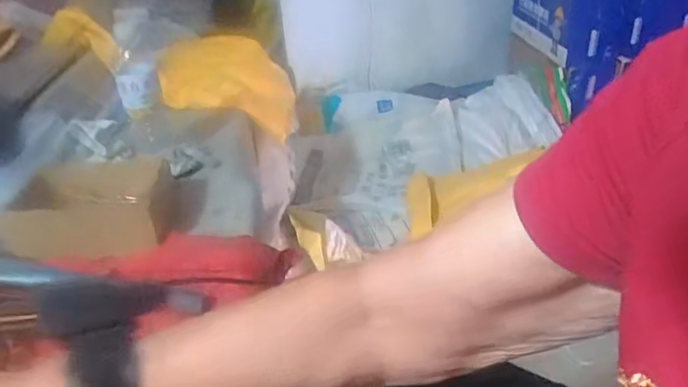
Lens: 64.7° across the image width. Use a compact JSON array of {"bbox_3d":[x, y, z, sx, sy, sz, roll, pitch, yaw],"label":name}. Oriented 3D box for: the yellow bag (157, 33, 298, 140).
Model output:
[{"bbox_3d":[-0.246,-0.223,1.198,0.297,0.207,0.113,-8,30,-17],"label":"yellow bag"}]

